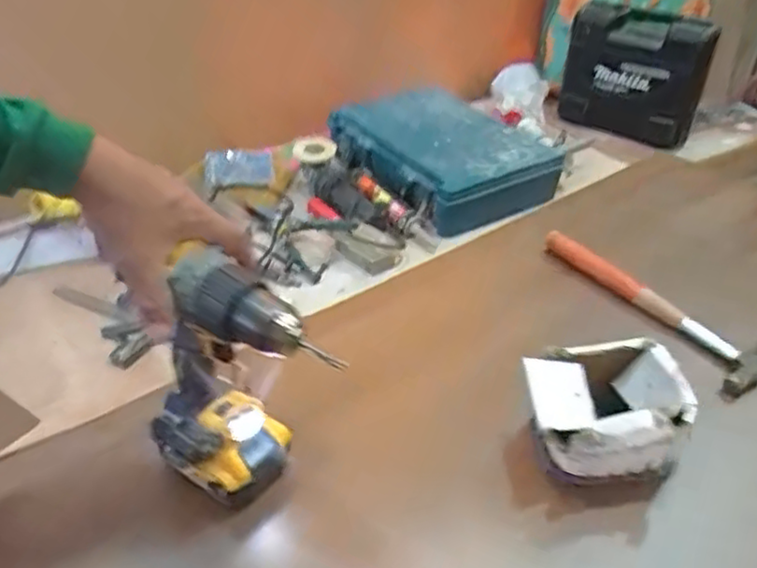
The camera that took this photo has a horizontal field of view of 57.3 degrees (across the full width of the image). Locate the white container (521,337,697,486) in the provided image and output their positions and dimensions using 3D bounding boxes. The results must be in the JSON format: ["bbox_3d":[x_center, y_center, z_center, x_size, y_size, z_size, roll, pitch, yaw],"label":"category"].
[{"bbox_3d":[0.213,0.125,0.672,0.146,0.088,0.121,1,37,-2],"label":"white container"}]

